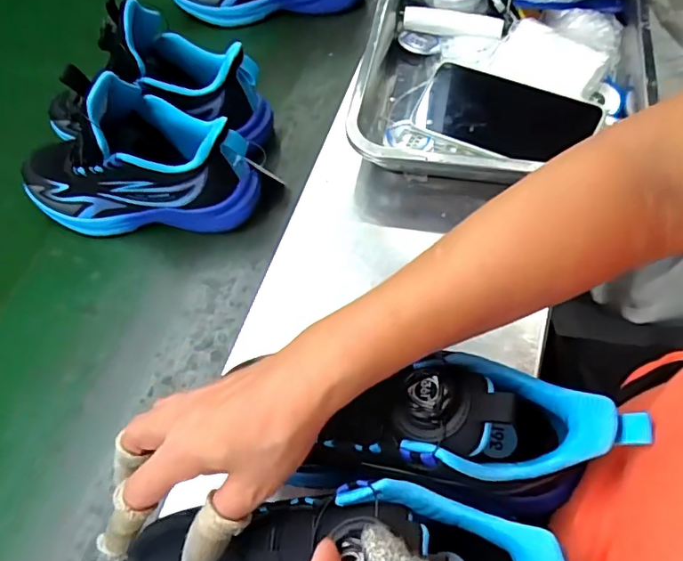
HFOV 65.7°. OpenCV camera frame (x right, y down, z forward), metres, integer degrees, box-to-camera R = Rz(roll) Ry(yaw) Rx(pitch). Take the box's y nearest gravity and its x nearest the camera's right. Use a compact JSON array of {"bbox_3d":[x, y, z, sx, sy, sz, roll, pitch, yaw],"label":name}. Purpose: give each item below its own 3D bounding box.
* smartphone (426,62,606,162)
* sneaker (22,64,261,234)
[{"bbox_3d":[0.146,-0.148,0.480,0.148,0.012,0.069,27,90,19],"label":"smartphone"},{"bbox_3d":[-0.187,-0.117,0.483,0.216,0.136,0.083,2,61,1],"label":"sneaker"}]

